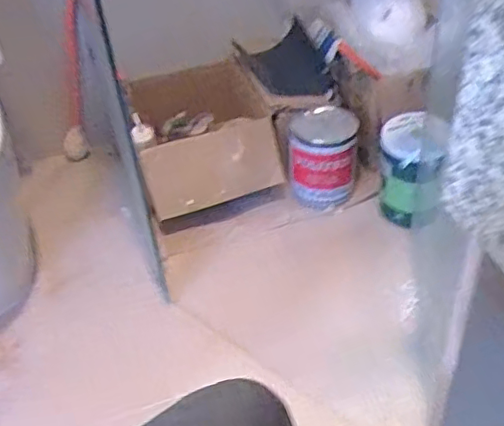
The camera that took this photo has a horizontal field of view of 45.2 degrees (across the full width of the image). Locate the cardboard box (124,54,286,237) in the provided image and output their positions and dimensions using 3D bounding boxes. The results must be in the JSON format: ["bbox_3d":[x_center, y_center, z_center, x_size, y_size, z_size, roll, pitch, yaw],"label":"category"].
[{"bbox_3d":[-0.135,-0.204,1.631,0.342,0.225,0.446,-12,41,-8],"label":"cardboard box"}]

